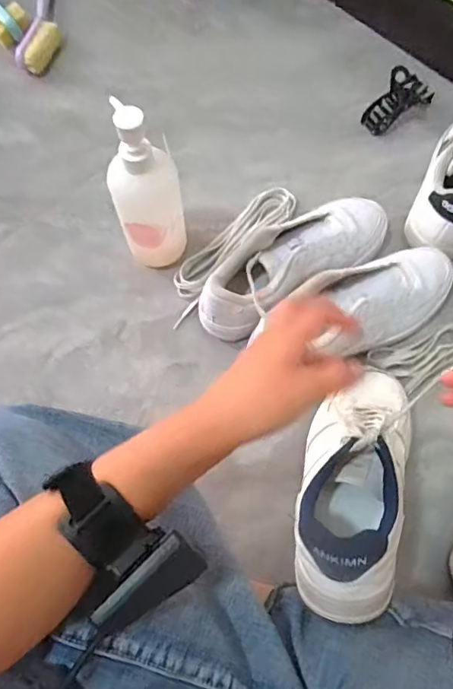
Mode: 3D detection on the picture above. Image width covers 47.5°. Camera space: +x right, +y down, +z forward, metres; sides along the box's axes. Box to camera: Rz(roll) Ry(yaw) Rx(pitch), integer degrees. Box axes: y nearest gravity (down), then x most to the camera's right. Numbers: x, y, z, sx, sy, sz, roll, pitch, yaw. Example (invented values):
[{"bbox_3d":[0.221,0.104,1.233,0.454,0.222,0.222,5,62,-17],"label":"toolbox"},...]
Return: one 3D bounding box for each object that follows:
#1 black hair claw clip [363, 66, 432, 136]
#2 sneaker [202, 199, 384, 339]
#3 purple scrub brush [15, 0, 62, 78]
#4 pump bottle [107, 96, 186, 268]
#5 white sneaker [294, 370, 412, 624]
[{"bbox_3d":[0.238,-0.337,0.696,0.107,0.063,0.040,-31,72,-11],"label":"black hair claw clip"},{"bbox_3d":[0.079,-0.098,0.594,0.250,0.090,0.089,-34,72,-12],"label":"sneaker"},{"bbox_3d":[-0.278,-0.508,0.796,0.062,0.036,0.234,4,69,2],"label":"purple scrub brush"},{"bbox_3d":[-0.086,-0.154,0.552,0.067,0.216,0.056,6,69,3],"label":"pump bottle"},{"bbox_3d":[0.116,0.105,0.446,0.085,0.093,0.229,19,44,8],"label":"white sneaker"}]

